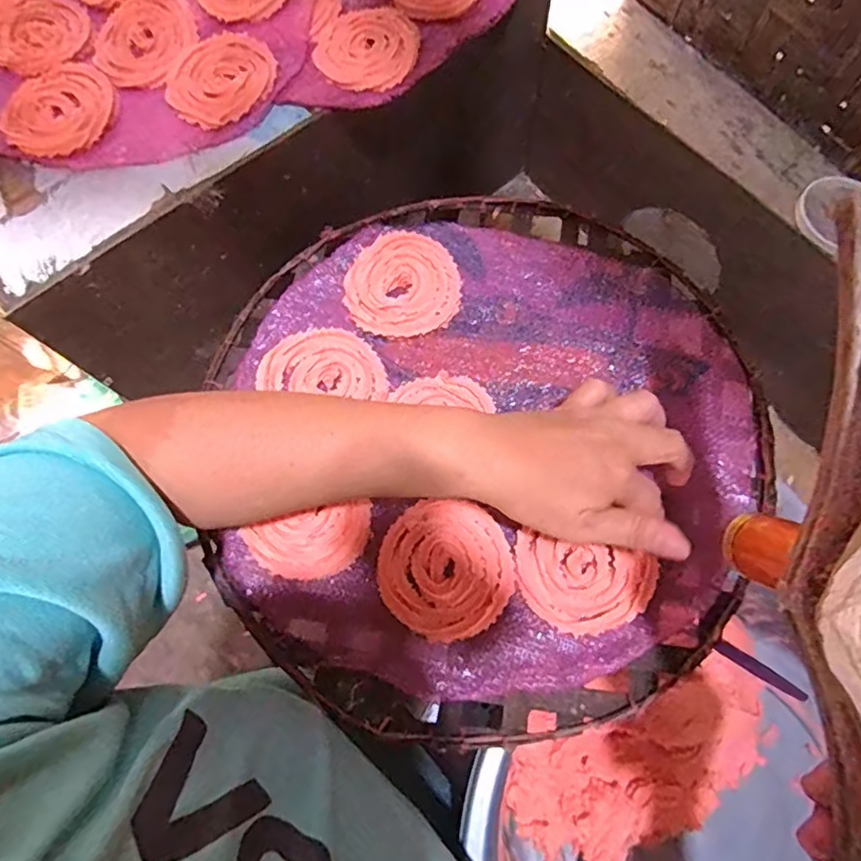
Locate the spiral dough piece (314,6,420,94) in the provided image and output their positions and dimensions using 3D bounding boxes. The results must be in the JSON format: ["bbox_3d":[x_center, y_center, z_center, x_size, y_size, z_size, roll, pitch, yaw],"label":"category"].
[{"bbox_3d":[-0.049,-0.307,0.460,0.079,0.005,0.086,0,74,0],"label":"spiral dough piece"}]

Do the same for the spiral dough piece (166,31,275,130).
[{"bbox_3d":[-0.165,-0.279,0.456,0.074,0.006,0.087,42,79,11],"label":"spiral dough piece"}]

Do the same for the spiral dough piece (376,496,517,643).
[{"bbox_3d":[0.010,0.086,0.359,0.082,0.004,0.081,0,74,0],"label":"spiral dough piece"}]

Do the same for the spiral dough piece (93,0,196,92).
[{"bbox_3d":[-0.232,-0.321,0.470,0.088,0.006,0.087,0,74,0],"label":"spiral dough piece"}]

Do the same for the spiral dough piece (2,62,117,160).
[{"bbox_3d":[-0.288,-0.250,0.448,0.085,0.008,0.080,0,74,0],"label":"spiral dough piece"}]

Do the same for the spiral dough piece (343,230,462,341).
[{"bbox_3d":[-0.020,-0.109,0.432,0.083,0.004,0.085,0,74,0],"label":"spiral dough piece"}]

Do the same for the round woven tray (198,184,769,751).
[{"bbox_3d":[0.038,-0.004,0.394,0.349,0.029,0.375,0,74,0],"label":"round woven tray"}]

